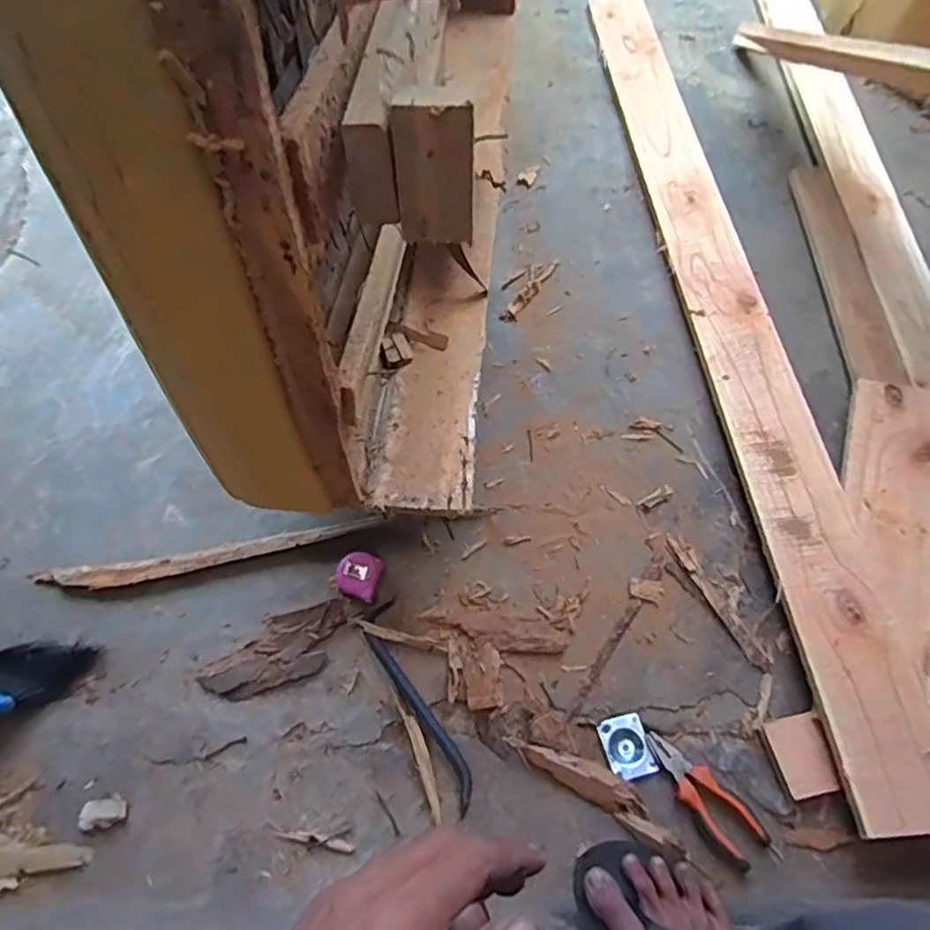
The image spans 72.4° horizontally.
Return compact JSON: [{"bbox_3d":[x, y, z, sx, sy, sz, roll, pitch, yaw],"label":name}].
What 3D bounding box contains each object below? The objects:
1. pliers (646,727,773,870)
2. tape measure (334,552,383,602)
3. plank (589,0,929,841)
[{"bbox_3d":[0.277,0.383,0.737,0.057,0.013,0.160,-40,73,-16],"label":"pliers"},{"bbox_3d":[-0.142,0.147,0.850,0.057,0.026,0.060,15,67,6],"label":"tape measure"},{"bbox_3d":[0.414,-0.272,1.021,0.125,0.031,1.534,-10,65,4],"label":"plank"}]

